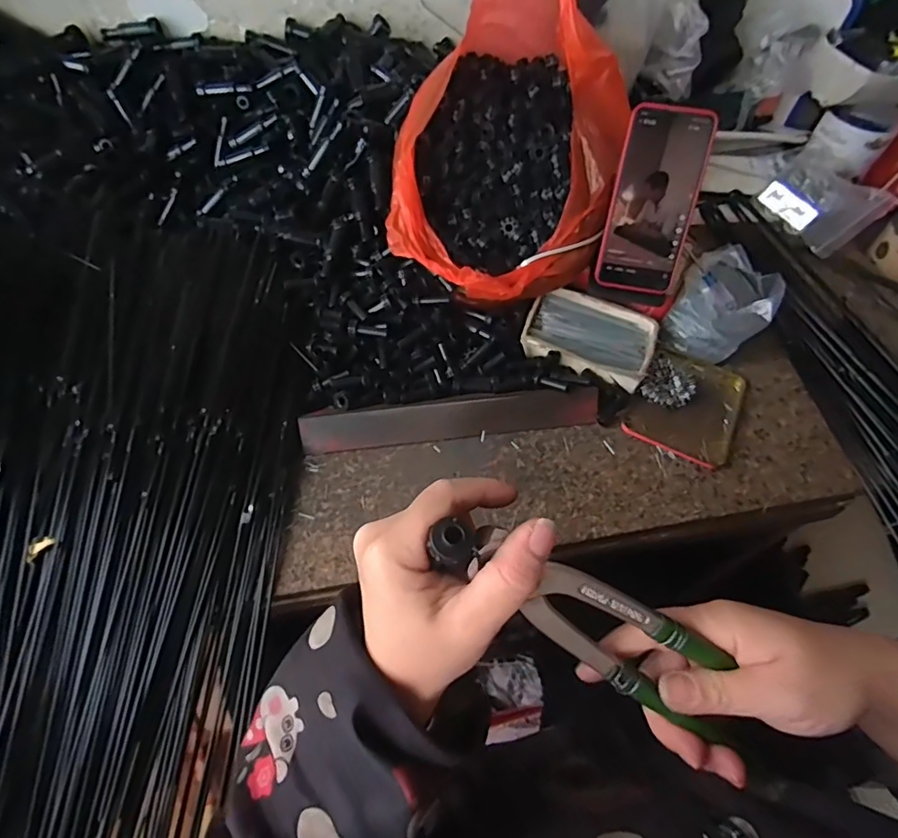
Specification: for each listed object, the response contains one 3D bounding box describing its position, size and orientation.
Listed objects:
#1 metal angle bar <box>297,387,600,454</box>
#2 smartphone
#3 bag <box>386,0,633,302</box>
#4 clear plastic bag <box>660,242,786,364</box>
[{"bbox_3d":[0.004,-0.001,0.518,0.283,0.022,0.033,-6,60,-6],"label":"metal angle bar"},{"bbox_3d":[0.196,-0.207,0.520,0.078,0.164,0.014,9,22,3],"label":"smartphone"},{"bbox_3d":[0.062,-0.272,0.513,0.203,0.206,0.270,13,60,5],"label":"bag"},{"bbox_3d":[0.293,-0.124,0.576,0.089,0.055,0.115,30,63,14],"label":"clear plastic bag"}]

